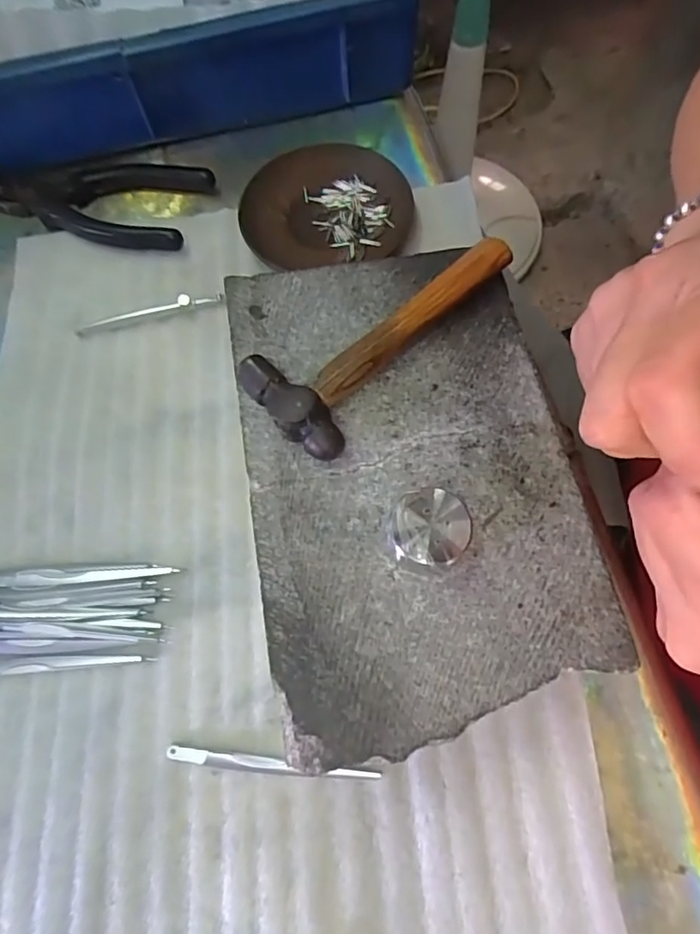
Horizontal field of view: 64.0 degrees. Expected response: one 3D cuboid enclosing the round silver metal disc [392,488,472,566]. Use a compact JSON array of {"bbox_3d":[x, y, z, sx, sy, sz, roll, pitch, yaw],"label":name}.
[{"bbox_3d":[0.035,0.028,0.243,0.031,0.021,0.031,-1,68,2],"label":"round silver metal disc"}]

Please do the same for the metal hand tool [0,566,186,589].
[{"bbox_3d":[-0.148,0.060,0.305,0.109,0.006,0.010,-3,68,2],"label":"metal hand tool"}]

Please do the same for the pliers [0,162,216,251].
[{"bbox_3d":[-0.184,-0.198,0.404,0.153,0.013,0.075,15,70,8],"label":"pliers"}]

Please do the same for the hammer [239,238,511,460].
[{"bbox_3d":[0.018,-0.072,0.283,0.060,0.022,0.152,42,76,17],"label":"hammer"}]

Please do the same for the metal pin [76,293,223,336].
[{"bbox_3d":[-0.133,-0.102,0.368,0.097,0.007,0.007,-16,69,-4],"label":"metal pin"}]

